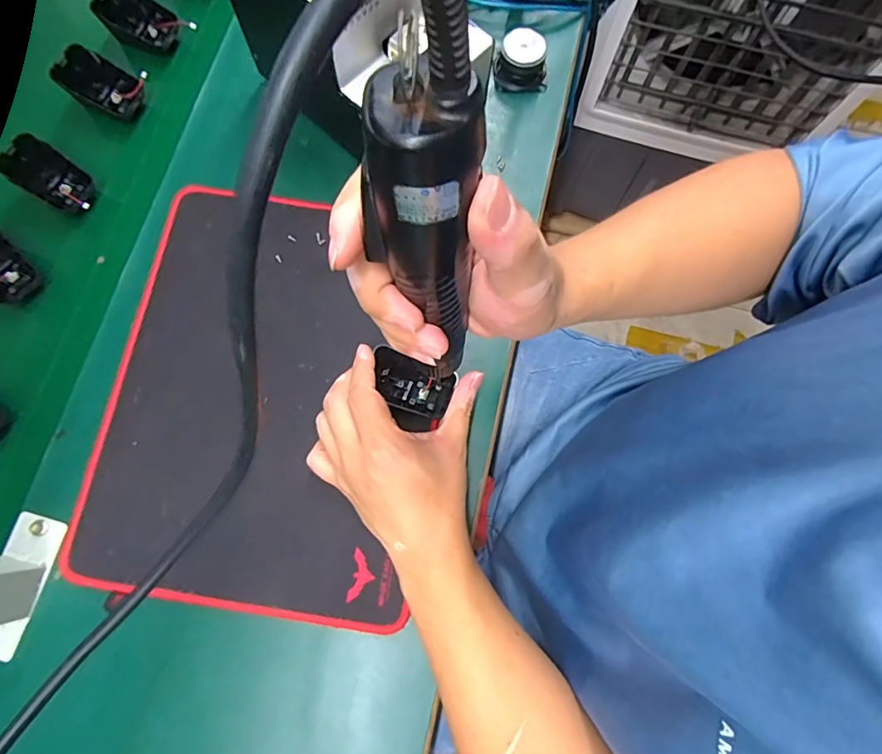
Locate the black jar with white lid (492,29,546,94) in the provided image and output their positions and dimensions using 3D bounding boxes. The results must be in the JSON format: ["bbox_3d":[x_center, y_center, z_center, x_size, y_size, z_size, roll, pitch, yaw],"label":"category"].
[{"bbox_3d":[0.077,-0.301,0.484,0.050,0.034,0.042,4,76,1],"label":"black jar with white lid"}]

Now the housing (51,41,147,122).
[{"bbox_3d":[-0.313,-0.269,0.474,0.064,0.045,0.044,19,77,4],"label":"housing"}]

